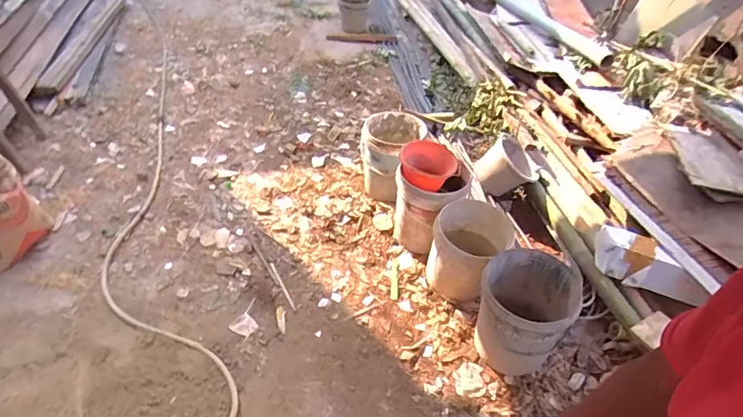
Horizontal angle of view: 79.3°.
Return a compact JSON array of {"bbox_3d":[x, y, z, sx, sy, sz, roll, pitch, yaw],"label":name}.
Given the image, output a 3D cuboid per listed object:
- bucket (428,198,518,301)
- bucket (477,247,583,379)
[{"bbox_3d":[0.380,0.172,1.785,0.276,0.333,0.316,18,43,16],"label":"bucket"},{"bbox_3d":[0.516,0.374,1.573,0.292,0.357,0.295,2,41,-2],"label":"bucket"}]

